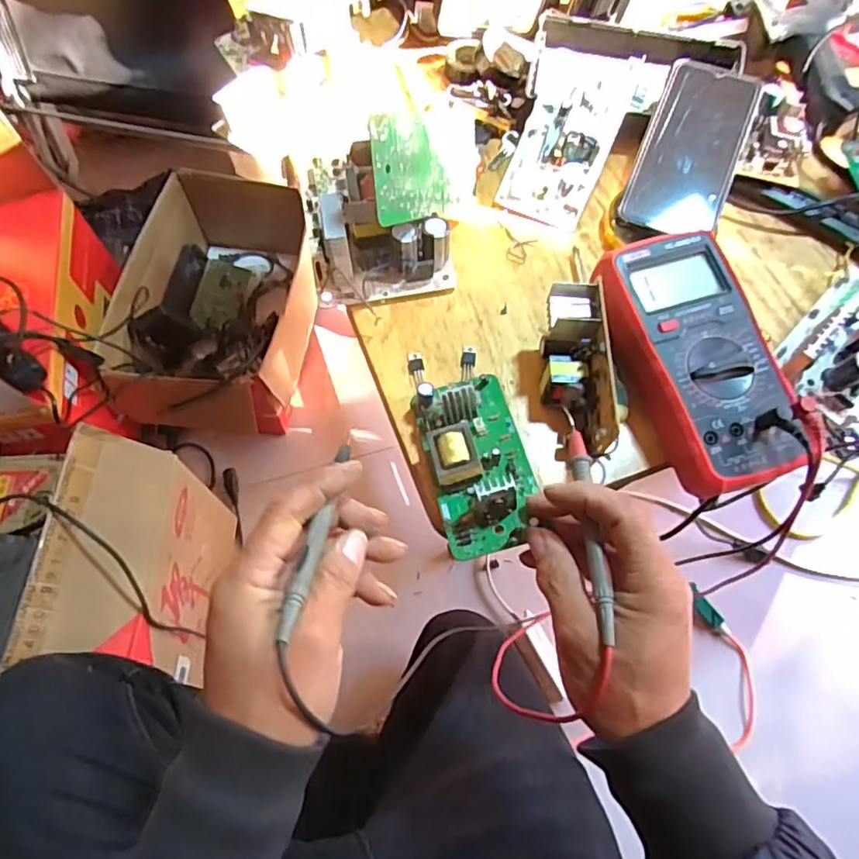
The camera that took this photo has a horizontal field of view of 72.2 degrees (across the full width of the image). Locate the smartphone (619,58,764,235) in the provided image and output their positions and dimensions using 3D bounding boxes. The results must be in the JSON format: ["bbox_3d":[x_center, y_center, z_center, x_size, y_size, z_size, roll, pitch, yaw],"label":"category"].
[{"bbox_3d":[0.214,-0.229,0.480,0.075,0.010,0.161,20,78,12],"label":"smartphone"}]

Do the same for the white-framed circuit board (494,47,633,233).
[{"bbox_3d":[0.116,-0.258,0.487,0.081,0.045,0.159,17,82,8],"label":"white-framed circuit board"}]

